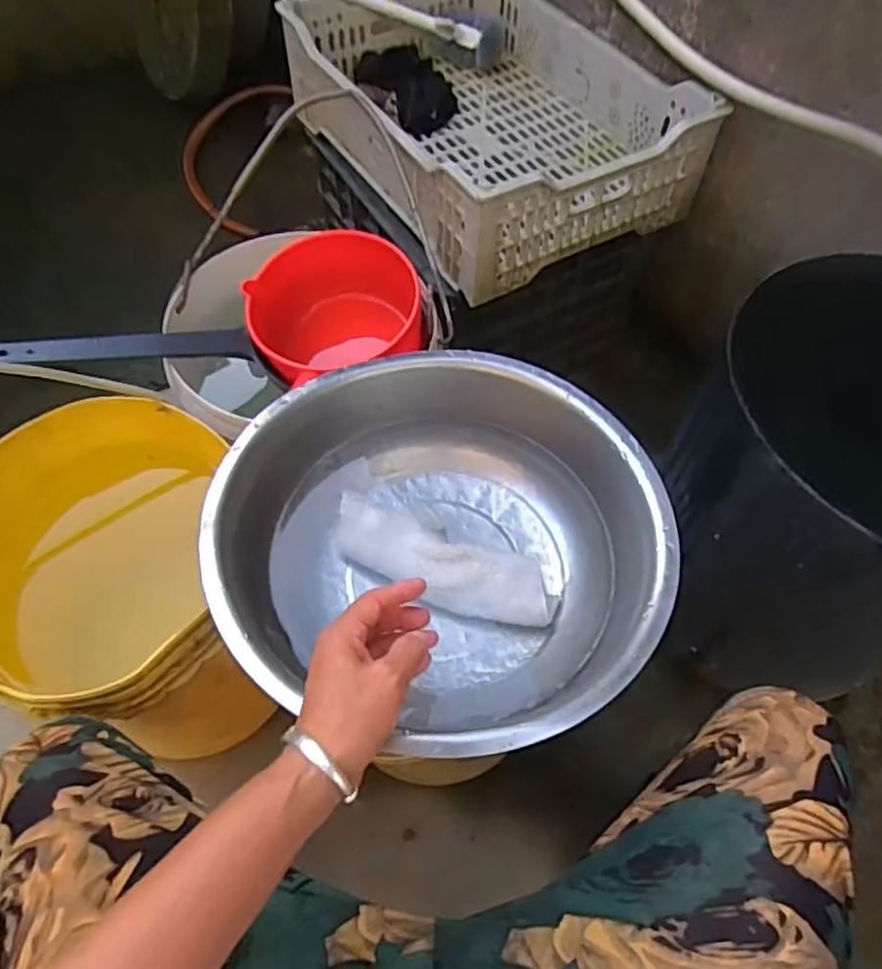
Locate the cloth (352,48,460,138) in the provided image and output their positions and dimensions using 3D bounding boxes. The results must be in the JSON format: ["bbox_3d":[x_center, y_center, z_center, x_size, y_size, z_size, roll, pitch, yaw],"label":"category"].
[{"bbox_3d":[-0.045,-0.633,1.072,0.137,0.044,0.192,-29,64,-15],"label":"cloth"}]

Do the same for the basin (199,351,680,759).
[{"bbox_3d":[0.001,0.049,0.568,0.352,0.119,0.341,0,60,0],"label":"basin"}]

